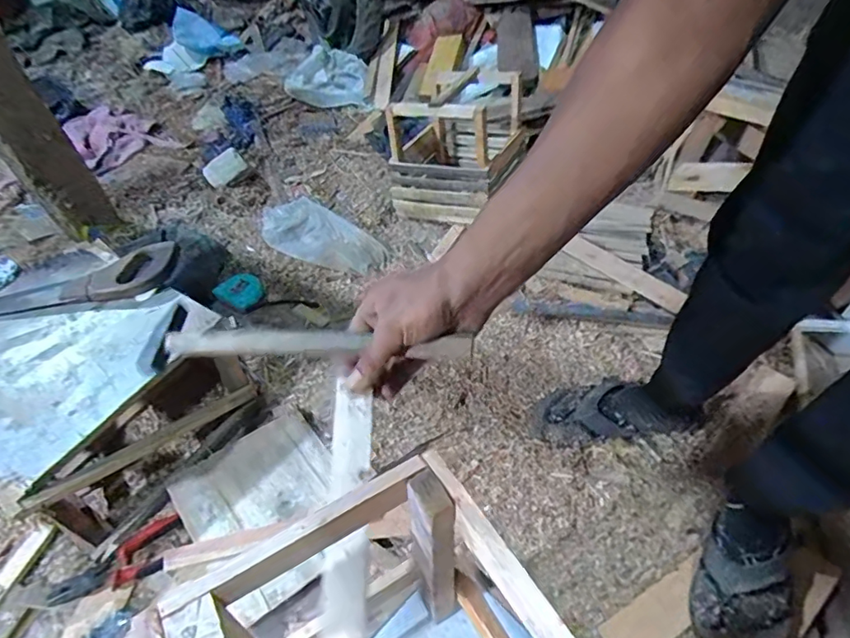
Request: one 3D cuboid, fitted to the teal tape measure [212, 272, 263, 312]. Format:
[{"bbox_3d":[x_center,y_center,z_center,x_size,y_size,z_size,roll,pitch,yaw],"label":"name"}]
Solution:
[{"bbox_3d":[-0.357,-0.056,1.026,0.079,0.038,0.084,0,49,1],"label":"teal tape measure"}]

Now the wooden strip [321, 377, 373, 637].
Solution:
[{"bbox_3d":[-0.052,0.123,0.364,0.029,0.008,0.168,-3,54,-1],"label":"wooden strip"}]

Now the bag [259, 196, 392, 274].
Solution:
[{"bbox_3d":[-0.220,-0.177,1.137,0.306,0.041,0.156,24,54,21],"label":"bag"}]

